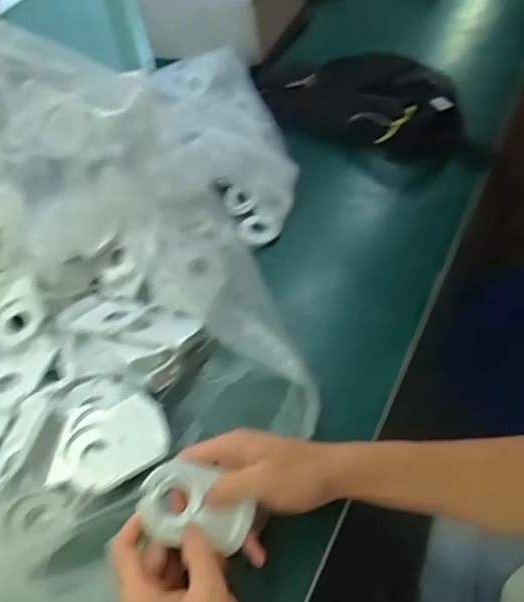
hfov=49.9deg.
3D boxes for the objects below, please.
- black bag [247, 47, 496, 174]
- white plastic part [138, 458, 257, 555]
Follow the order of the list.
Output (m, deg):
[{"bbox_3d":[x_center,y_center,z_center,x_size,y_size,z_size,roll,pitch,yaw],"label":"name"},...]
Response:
[{"bbox_3d":[0.126,-0.261,0.728,0.290,0.061,0.194,6,54,10],"label":"black bag"},{"bbox_3d":[-0.047,0.150,0.412,0.081,0.016,0.054,15,74,-13],"label":"white plastic part"}]

